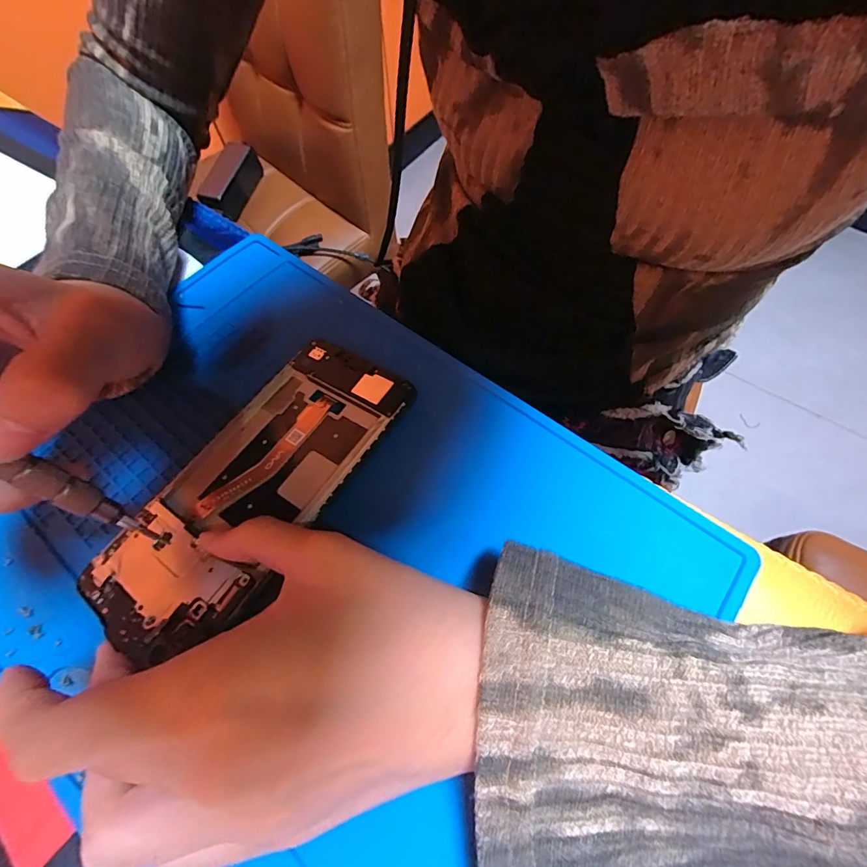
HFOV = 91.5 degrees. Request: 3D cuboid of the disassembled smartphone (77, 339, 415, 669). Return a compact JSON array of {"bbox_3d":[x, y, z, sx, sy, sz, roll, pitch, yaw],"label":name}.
[{"bbox_3d":[-0.076,0.020,0.184,0.069,0.013,0.146,32,68,16],"label":"disassembled smartphone"}]

